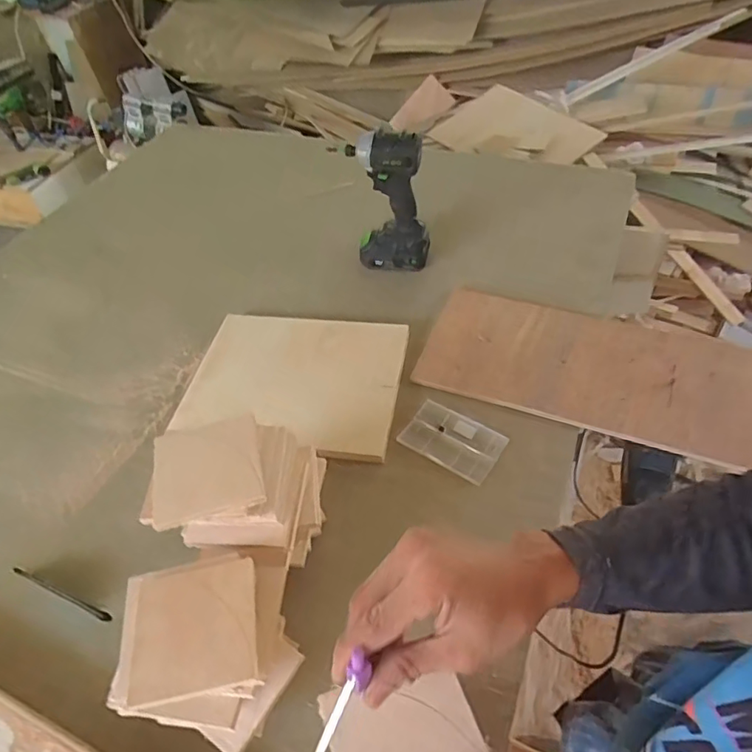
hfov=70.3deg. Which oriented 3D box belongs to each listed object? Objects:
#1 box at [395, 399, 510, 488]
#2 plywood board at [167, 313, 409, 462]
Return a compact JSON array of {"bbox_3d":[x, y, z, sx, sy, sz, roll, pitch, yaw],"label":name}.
[{"bbox_3d":[0.104,0.084,0.717,0.125,0.012,0.081,27,54,25],"label":"box"},{"bbox_3d":[-0.124,-0.006,0.803,0.314,0.022,0.243,6,48,9],"label":"plywood board"}]

